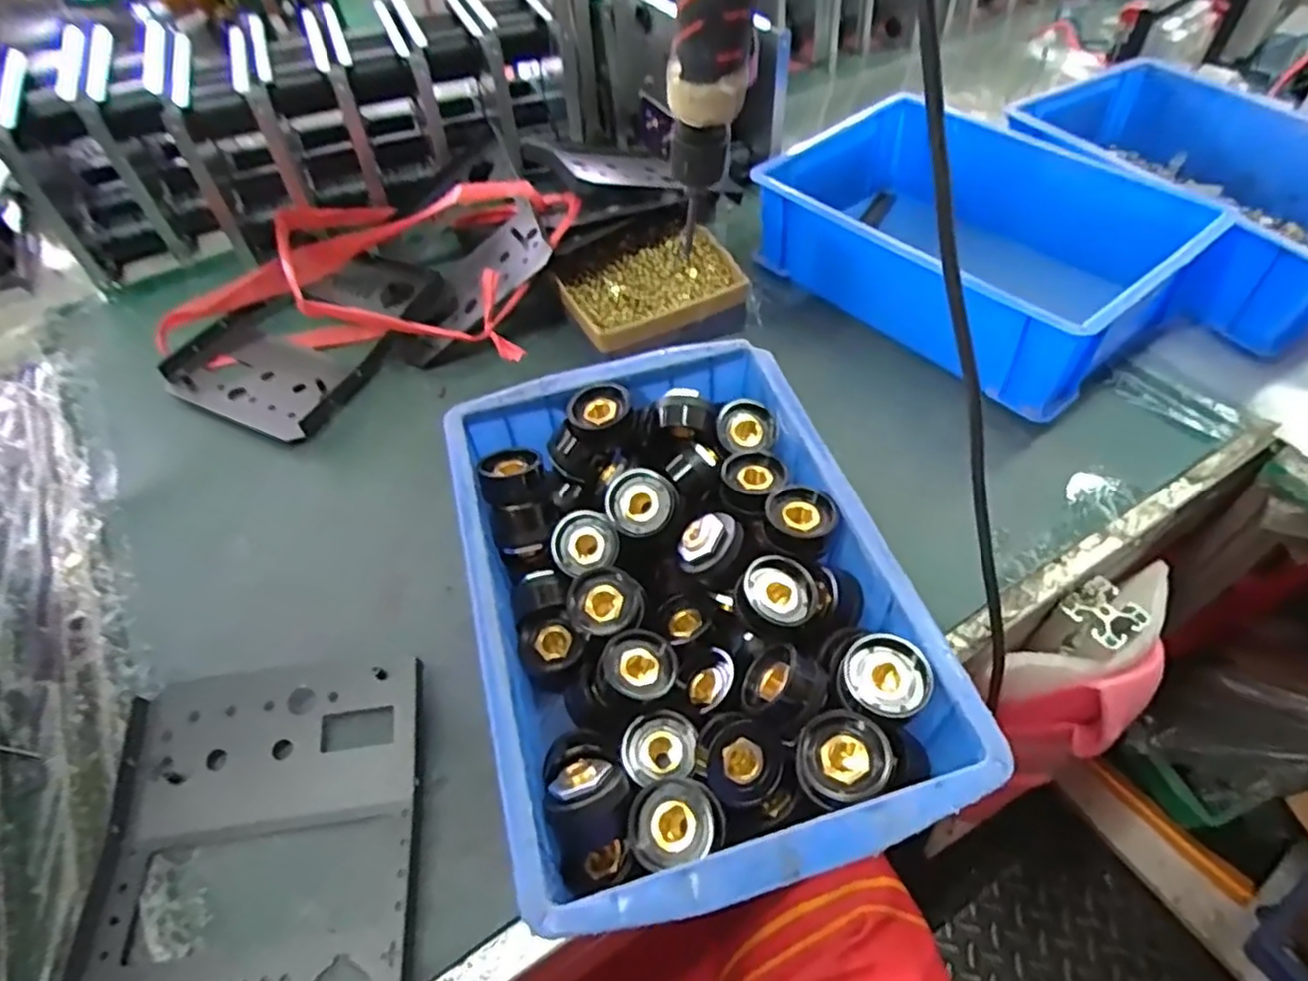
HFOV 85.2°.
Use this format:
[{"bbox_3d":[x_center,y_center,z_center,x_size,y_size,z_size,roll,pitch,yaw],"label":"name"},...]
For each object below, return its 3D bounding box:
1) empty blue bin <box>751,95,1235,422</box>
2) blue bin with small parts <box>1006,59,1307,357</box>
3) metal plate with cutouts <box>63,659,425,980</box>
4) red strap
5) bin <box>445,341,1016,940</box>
[{"bbox_3d":[0.243,-0.201,0.576,0.193,0.094,0.297,-33,57,-22],"label":"empty blue bin"},{"bbox_3d":[0.466,-0.256,0.609,0.219,0.084,0.307,-21,54,-14],"label":"blue bin with small parts"},{"bbox_3d":[-0.196,0.177,0.350,0.155,0.010,0.183,-7,51,-3],"label":"metal plate with cutouts"},{"bbox_3d":[-0.219,-0.187,0.582,0.306,0.091,0.213,8,52,9],"label":"red strap"},{"bbox_3d":[0.012,0.057,0.387,0.198,0.083,0.293,-14,52,-9],"label":"bin"}]

